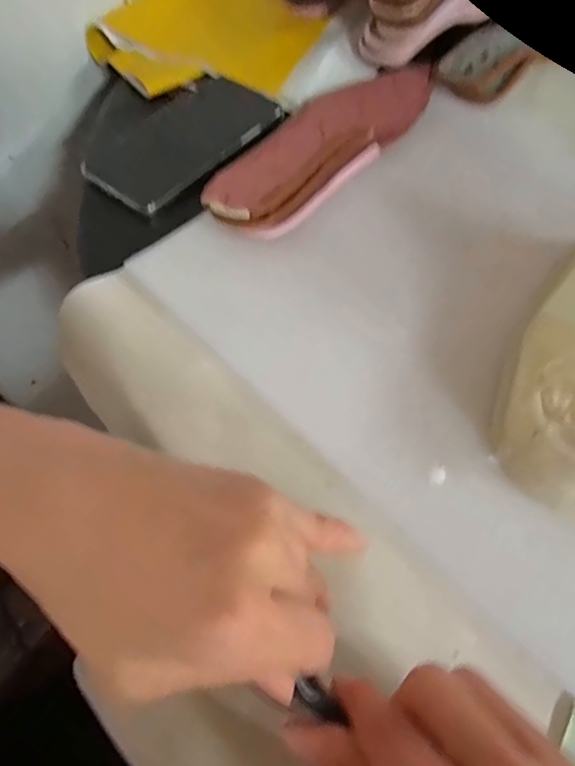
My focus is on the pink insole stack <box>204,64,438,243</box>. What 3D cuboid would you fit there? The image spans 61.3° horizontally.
[{"bbox_3d":[0.038,-0.207,0.395,0.088,0.014,0.270,36,66,17],"label":"pink insole stack"}]

